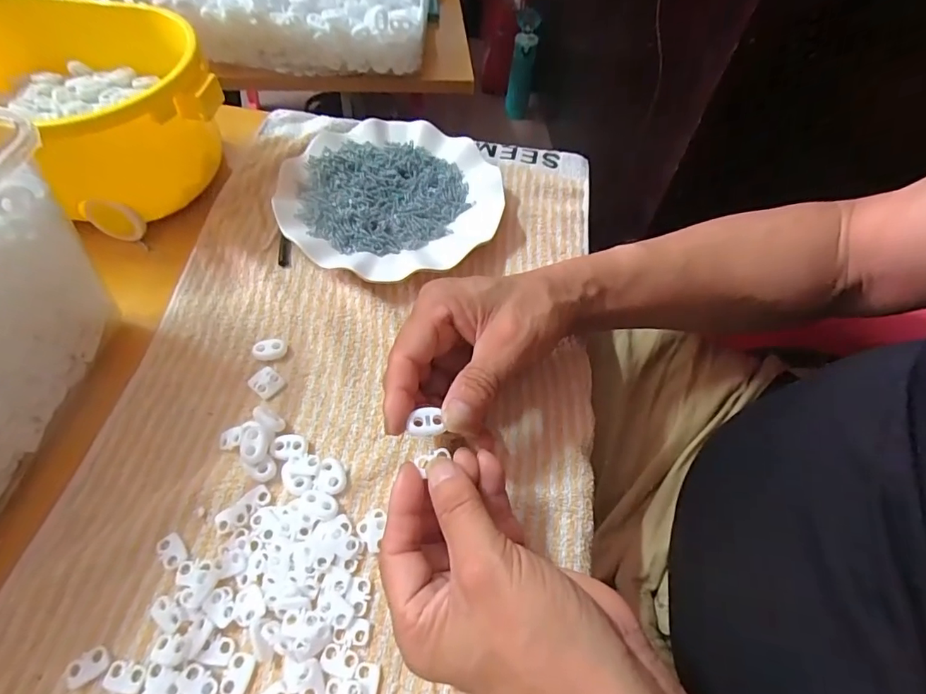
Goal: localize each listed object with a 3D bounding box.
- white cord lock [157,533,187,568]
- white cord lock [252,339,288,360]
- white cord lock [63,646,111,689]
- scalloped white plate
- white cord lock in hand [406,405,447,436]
[{"bbox_3d":[-0.158,0.110,0.260,0.012,0.004,0.018,-38,68,-24],"label":"white cord lock"},{"bbox_3d":[-0.133,0.002,0.329,0.022,0.007,0.014,-7,59,-9],"label":"white cord lock"},{"bbox_3d":[-0.181,0.154,0.229,0.019,0.004,0.013,-35,67,-23],"label":"white cord lock"},{"bbox_3d":[-0.061,-0.126,0.405,0.176,0.020,0.175,2,58,-3],"label":"scalloped white plate"},{"bbox_3d":[-0.020,0.039,0.252,0.018,0.004,0.016,-5,59,-8],"label":"white cord lock in hand"}]

